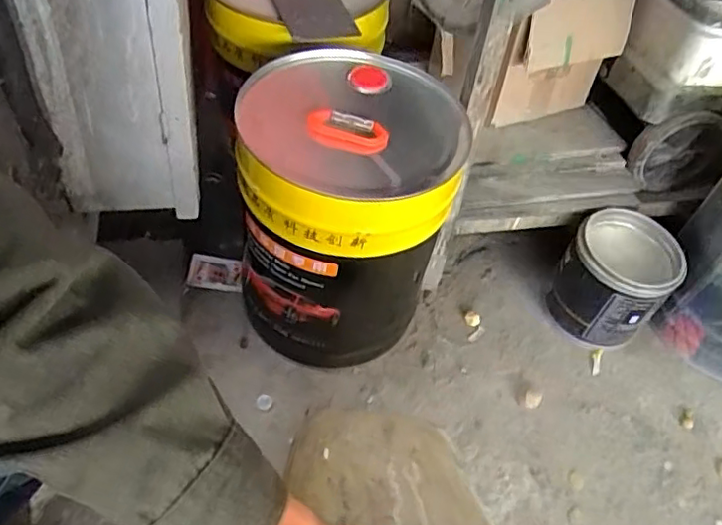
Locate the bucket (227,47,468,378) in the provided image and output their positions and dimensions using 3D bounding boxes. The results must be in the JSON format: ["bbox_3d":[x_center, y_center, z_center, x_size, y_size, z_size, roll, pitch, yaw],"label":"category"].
[{"bbox_3d":[-0.026,-0.054,0.799,0.253,0.336,0.259,18,49,7],"label":"bucket"}]

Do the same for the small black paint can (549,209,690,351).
[{"bbox_3d":[0.379,0.029,0.917,0.145,0.164,0.143,5,49,-5],"label":"small black paint can"}]

